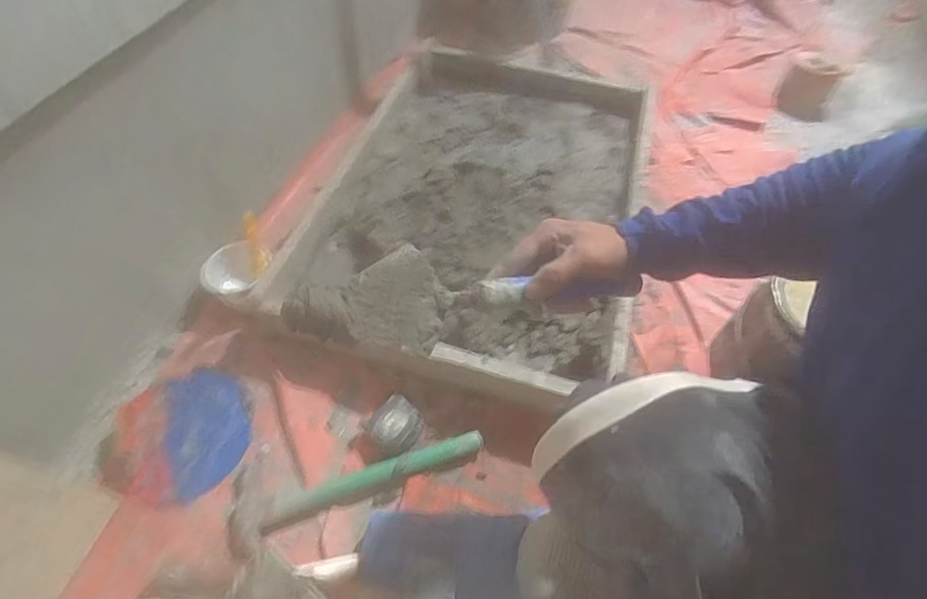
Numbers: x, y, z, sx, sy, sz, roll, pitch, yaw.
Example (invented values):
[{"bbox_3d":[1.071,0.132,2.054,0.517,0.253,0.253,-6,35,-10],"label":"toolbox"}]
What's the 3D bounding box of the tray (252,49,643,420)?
[{"bbox_3d":[0.039,-0.201,0.838,0.503,0.087,0.736,13,57,7],"label":"tray"}]

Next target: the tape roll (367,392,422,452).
[{"bbox_3d":[-0.089,0.171,0.645,0.061,0.046,0.061,1,56,-1],"label":"tape roll"}]

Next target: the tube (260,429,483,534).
[{"bbox_3d":[-0.110,0.230,0.612,0.281,0.029,0.028,-16,58,-12],"label":"tube"}]

